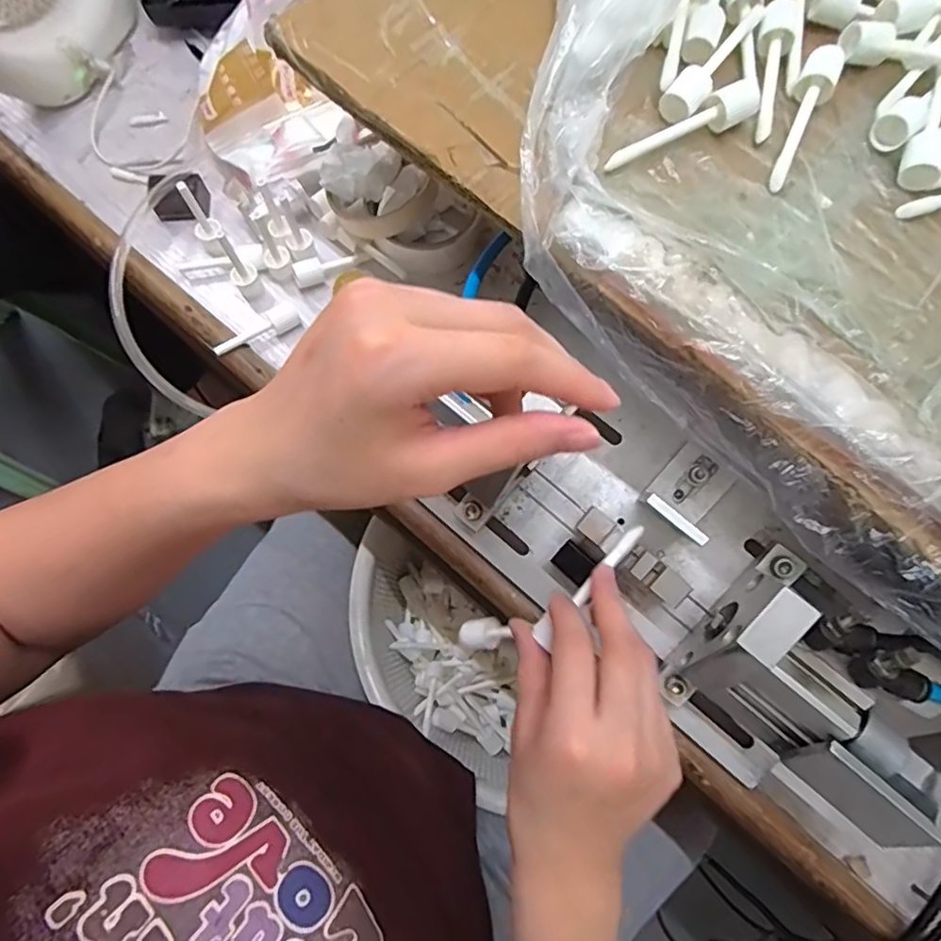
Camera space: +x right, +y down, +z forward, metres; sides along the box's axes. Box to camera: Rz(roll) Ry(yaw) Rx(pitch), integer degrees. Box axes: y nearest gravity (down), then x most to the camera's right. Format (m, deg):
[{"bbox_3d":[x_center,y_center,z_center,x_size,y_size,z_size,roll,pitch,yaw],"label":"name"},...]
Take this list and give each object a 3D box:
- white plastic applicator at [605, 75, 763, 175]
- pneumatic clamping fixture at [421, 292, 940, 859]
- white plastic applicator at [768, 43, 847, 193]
[{"bbox_3d":[0.111,-0.174,0.296,0.089,0.015,0.016,-29,77,-7],"label":"white plastic applicator"},{"bbox_3d":[0.135,0.070,0.334,0.295,0.105,0.129,40,79,10],"label":"pneumatic clamping fixture"},{"bbox_3d":[0.169,-0.182,0.298,0.020,0.016,0.085,30,77,8],"label":"white plastic applicator"}]

